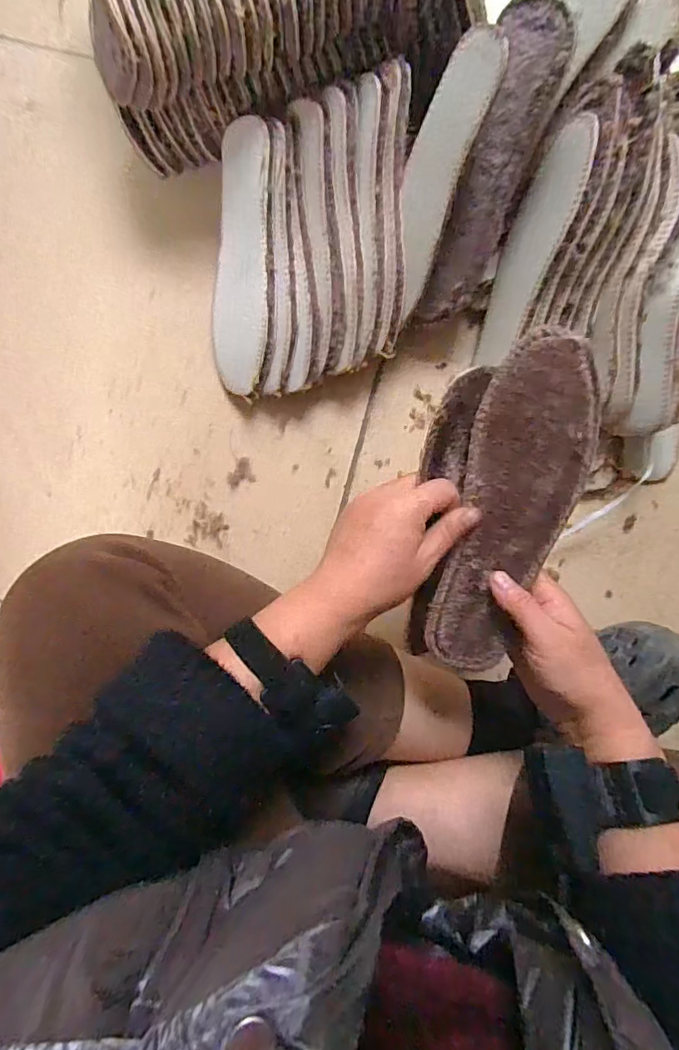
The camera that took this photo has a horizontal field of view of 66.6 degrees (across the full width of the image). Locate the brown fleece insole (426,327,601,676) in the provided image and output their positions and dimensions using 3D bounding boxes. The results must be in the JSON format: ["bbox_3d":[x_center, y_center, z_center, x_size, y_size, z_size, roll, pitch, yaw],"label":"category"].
[{"bbox_3d":[0.122,-0.013,0.368,0.079,0.012,0.237,16,98,3],"label":"brown fleece insole"}]

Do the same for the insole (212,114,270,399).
[{"bbox_3d":[-0.099,-0.254,0.509,0.076,0.013,0.238,15,108,37],"label":"insole"}]

